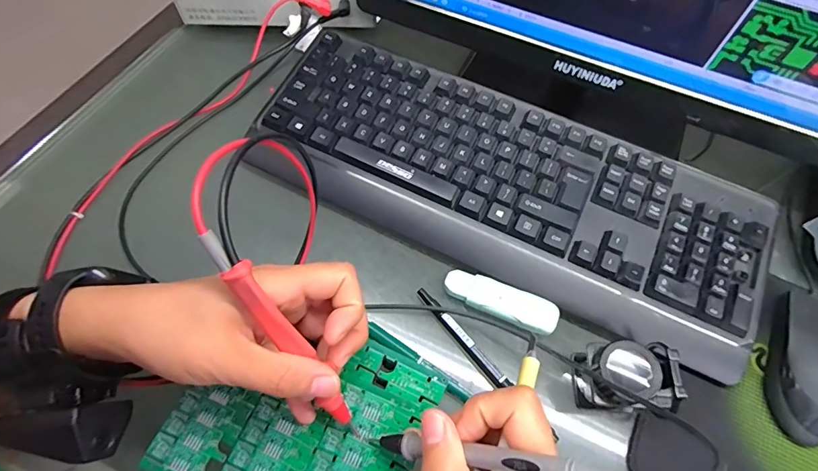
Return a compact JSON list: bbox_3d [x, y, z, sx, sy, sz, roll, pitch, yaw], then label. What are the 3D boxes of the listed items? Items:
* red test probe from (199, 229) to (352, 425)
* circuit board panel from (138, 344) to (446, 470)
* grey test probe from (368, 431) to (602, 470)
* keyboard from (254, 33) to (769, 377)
[{"bbox_3d":[-0.061,0.051,0.211,0.011,0.008,0.128,-34,115,-14],"label":"red test probe"},{"bbox_3d":[-0.064,0.110,0.250,0.138,0.004,0.106,21,63,7],"label":"circuit board panel"},{"bbox_3d":[0.030,0.103,0.198,0.017,0.142,0.012,23,62,-40],"label":"grey test probe"},{"bbox_3d":[0.080,-0.049,0.366,0.424,0.036,0.159,26,70,7],"label":"keyboard"}]

